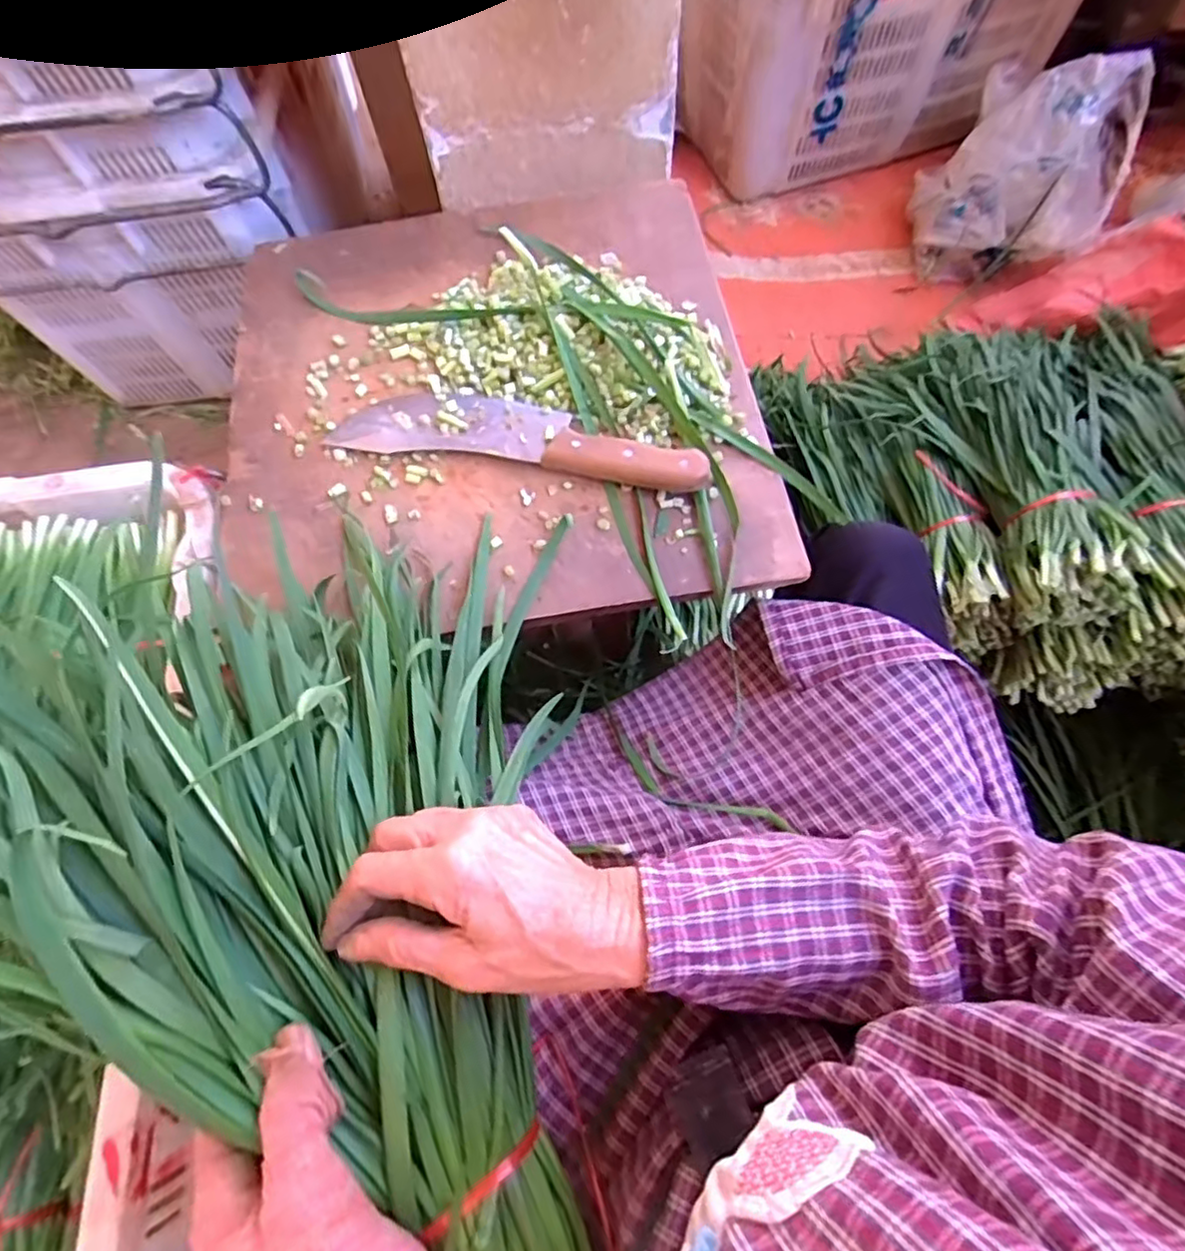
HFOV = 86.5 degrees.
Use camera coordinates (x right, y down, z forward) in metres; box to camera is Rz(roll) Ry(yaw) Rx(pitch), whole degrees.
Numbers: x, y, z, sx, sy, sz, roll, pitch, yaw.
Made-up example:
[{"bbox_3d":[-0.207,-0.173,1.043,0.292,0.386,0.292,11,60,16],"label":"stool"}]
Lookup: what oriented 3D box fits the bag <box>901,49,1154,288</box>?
[{"bbox_3d":[0.657,-0.691,0.967,0.275,0.238,0.269,30,72,15],"label":"bag"}]

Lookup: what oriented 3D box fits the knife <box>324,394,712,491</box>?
[{"bbox_3d":[-0.057,-0.148,0.481,0.287,0.038,0.060,11,67,5],"label":"knife"}]

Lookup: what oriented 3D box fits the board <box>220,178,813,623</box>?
[{"bbox_3d":[-0.086,-0.196,0.506,0.413,0.032,0.416,-10,68,-1],"label":"board"}]

